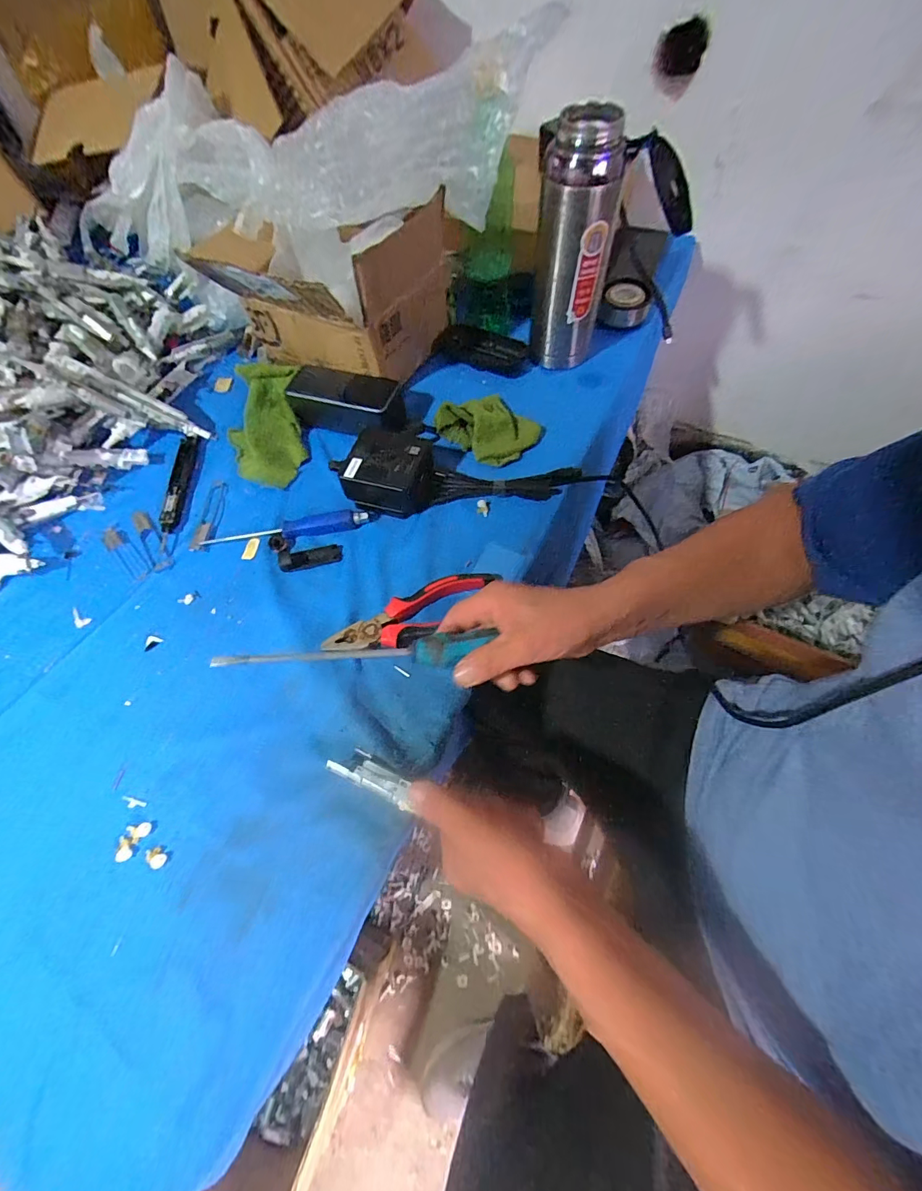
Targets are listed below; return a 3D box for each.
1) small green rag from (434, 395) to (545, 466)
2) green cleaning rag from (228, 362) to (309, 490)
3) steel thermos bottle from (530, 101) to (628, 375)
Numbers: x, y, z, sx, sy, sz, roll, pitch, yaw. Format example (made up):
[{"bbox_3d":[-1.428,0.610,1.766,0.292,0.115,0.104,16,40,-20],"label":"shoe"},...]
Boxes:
[{"bbox_3d":[0.035,-0.199,0.506,0.095,0.034,0.086,40,72,21],"label":"small green rag"},{"bbox_3d":[-0.235,-0.210,0.529,0.082,0.031,0.180,-11,62,-2],"label":"green cleaning rag"},{"bbox_3d":[0.121,-0.365,0.479,0.076,0.211,0.069,15,64,11],"label":"steel thermos bottle"}]

